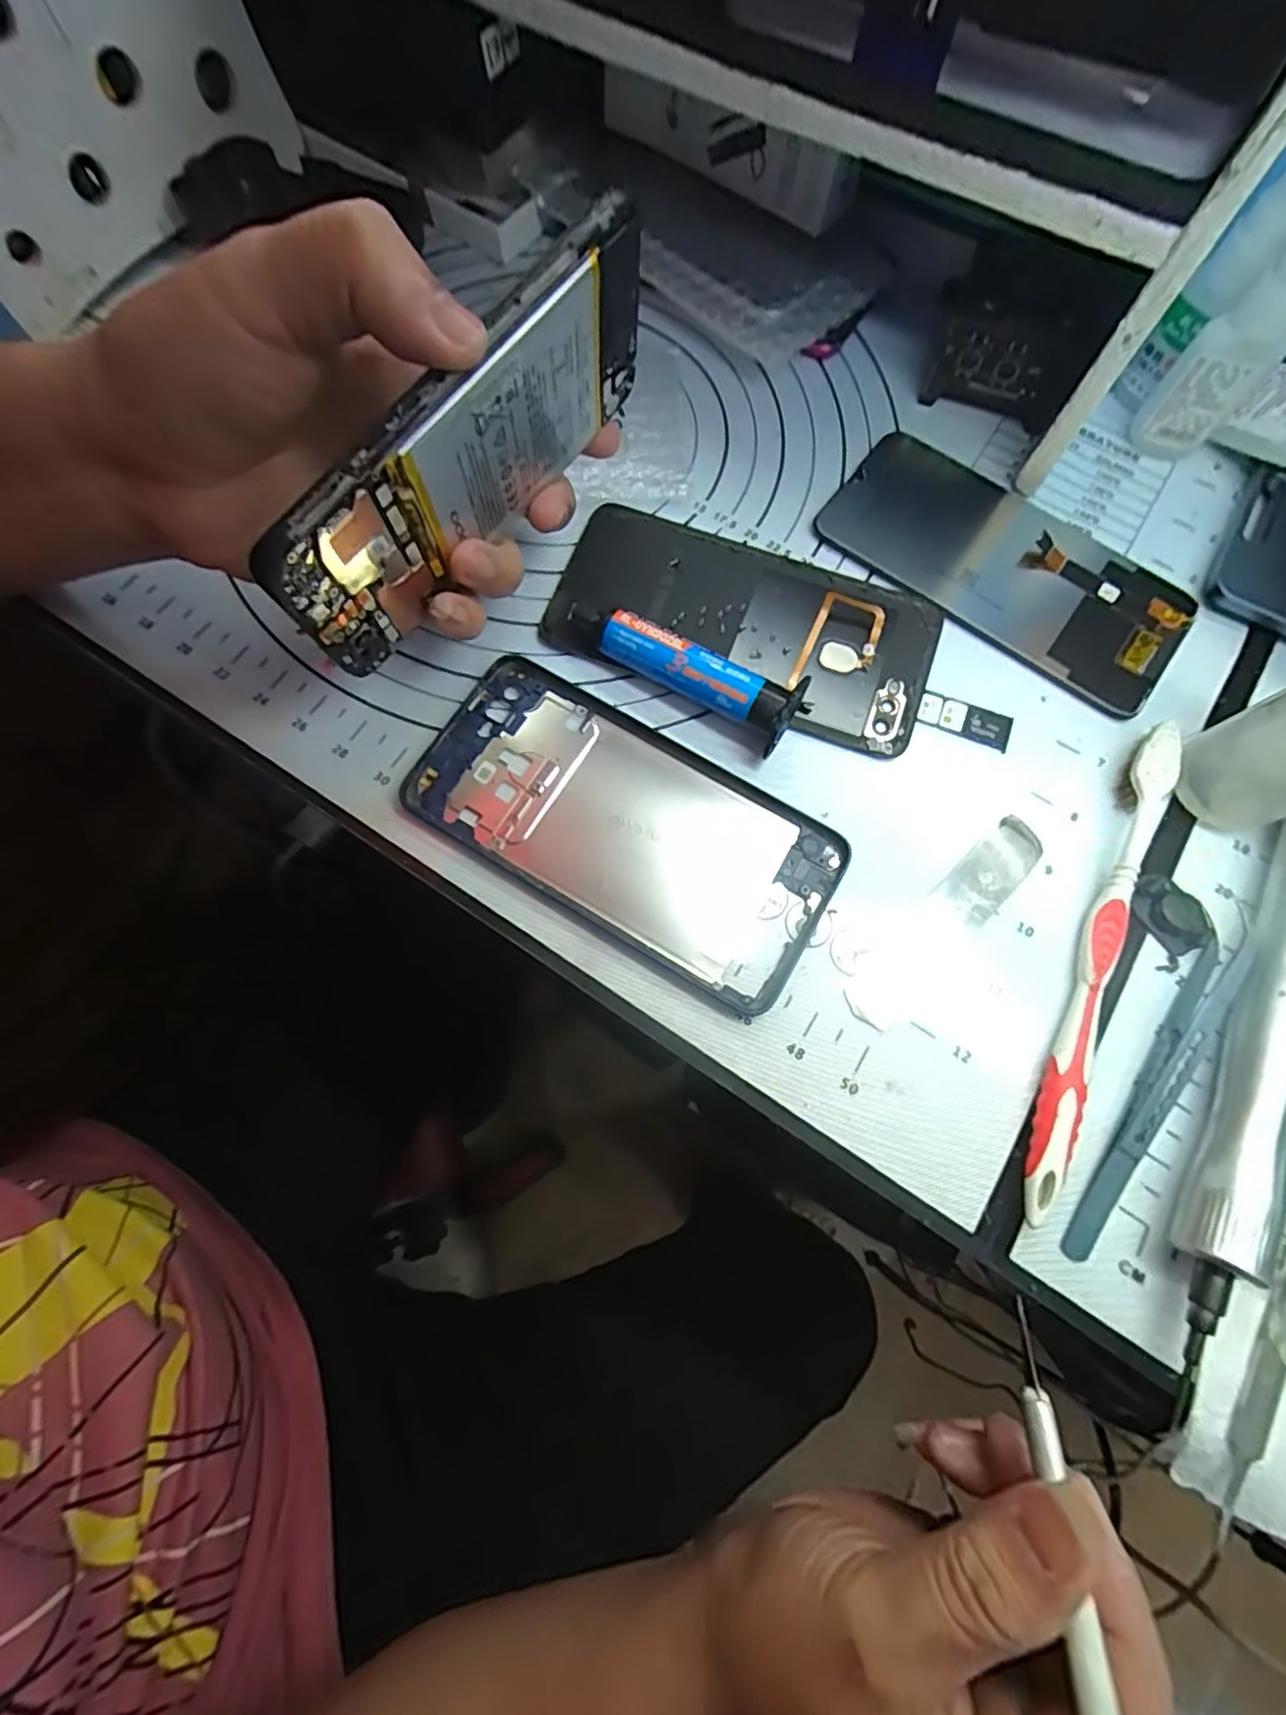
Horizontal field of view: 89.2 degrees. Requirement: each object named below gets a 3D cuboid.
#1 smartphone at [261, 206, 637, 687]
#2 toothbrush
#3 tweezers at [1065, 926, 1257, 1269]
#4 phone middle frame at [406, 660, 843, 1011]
[{"bbox_3d":[-0.050,-0.121,0.201,0.010,0.070,0.146,39,82,10],"label":"smartphone"},{"bbox_3d":[0.155,0.033,0.222,0.012,0.015,0.174,23,76,6],"label":"toothbrush"},{"bbox_3d":[0.169,0.077,0.212,0.010,0.011,0.117,34,77,9],"label":"tweezers"},{"bbox_3d":[-0.008,-0.011,0.240,0.154,0.004,0.076,30,76,8],"label":"phone middle frame"}]

